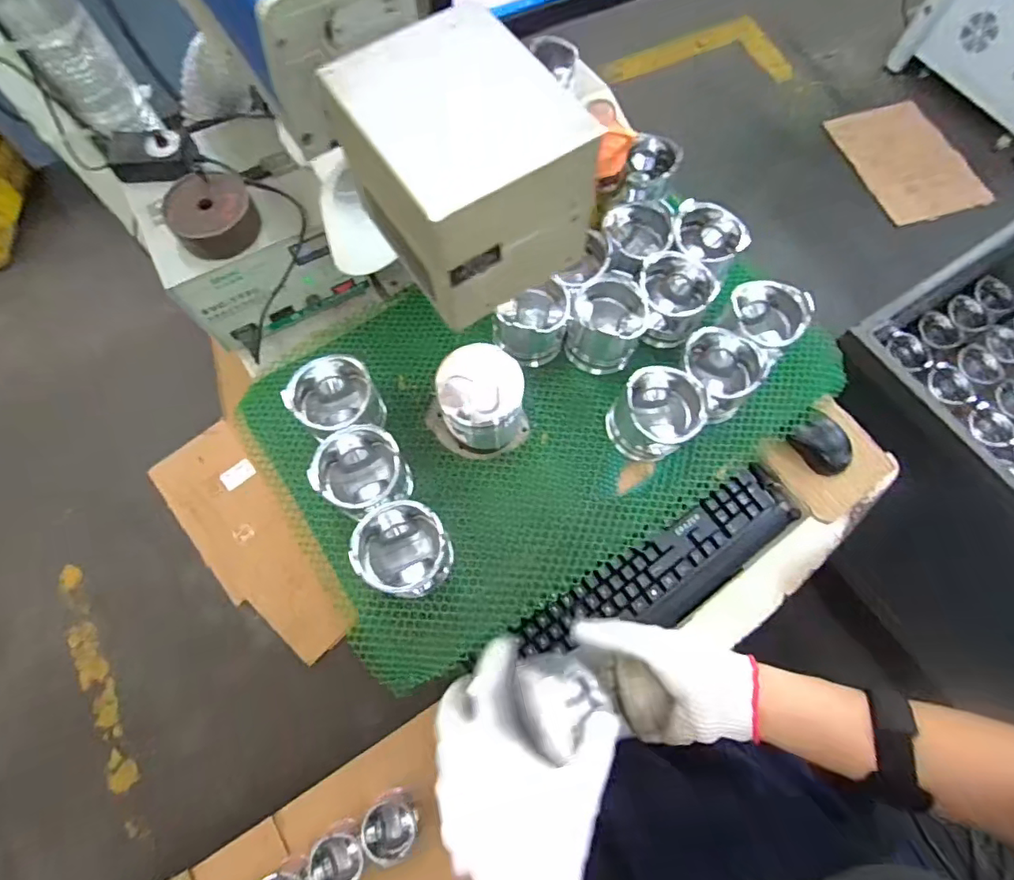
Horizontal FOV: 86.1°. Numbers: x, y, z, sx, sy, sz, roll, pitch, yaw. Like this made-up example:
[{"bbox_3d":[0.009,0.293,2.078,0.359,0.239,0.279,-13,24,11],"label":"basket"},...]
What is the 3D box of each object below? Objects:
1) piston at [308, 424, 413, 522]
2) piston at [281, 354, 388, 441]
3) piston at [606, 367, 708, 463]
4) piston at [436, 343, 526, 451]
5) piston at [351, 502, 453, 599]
[{"bbox_3d":[-0.156,0.040,0.608,0.088,0.091,0.082,0,71,-1],"label":"piston"},{"bbox_3d":[-0.194,-0.039,0.635,0.092,0.095,0.091,-27,73,-10],"label":"piston"},{"bbox_3d":[0.170,-0.028,0.621,0.091,0.083,0.088,0,71,-1],"label":"piston"},{"bbox_3d":[-0.027,-0.042,0.614,0.097,0.123,0.079,-15,71,-6],"label":"piston"},{"bbox_3d":[-0.107,0.115,0.568,0.091,0.074,0.090,-6,71,-3],"label":"piston"}]

